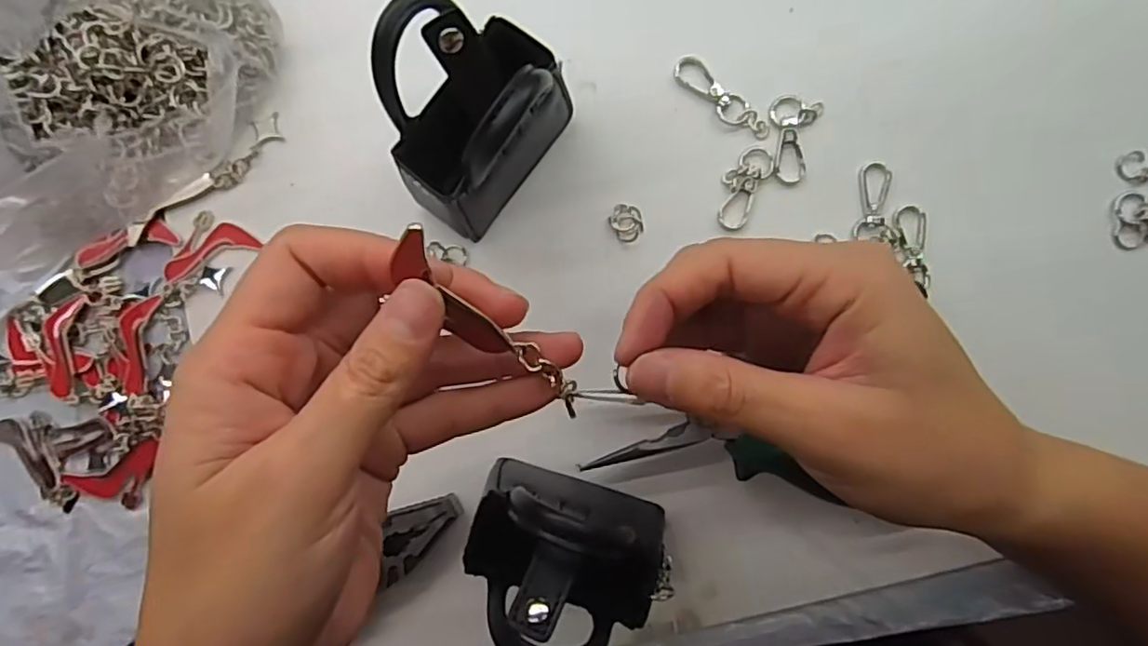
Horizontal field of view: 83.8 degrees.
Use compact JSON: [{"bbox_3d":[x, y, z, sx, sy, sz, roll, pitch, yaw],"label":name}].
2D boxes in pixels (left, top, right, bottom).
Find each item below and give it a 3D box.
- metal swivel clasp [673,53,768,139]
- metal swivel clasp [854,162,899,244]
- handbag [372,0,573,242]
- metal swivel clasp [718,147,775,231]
[{"bbox_3d":[0.068,-0.102,0.290,0.052,0.004,0.013,43,90,3],"label":"metal swivel clasp"},{"bbox_3d":[0.137,-0.054,0.287,0.018,0.005,0.035,6,88,3],"label":"metal swivel clasp"},{"bbox_3d":[-0.040,-0.080,0.247,0.052,0.099,0.070,33,89,3],"label":"handbag"},{"bbox_3d":[0.076,-0.062,0.288,0.018,0.004,0.040,28,89,3],"label":"metal swivel clasp"}]

